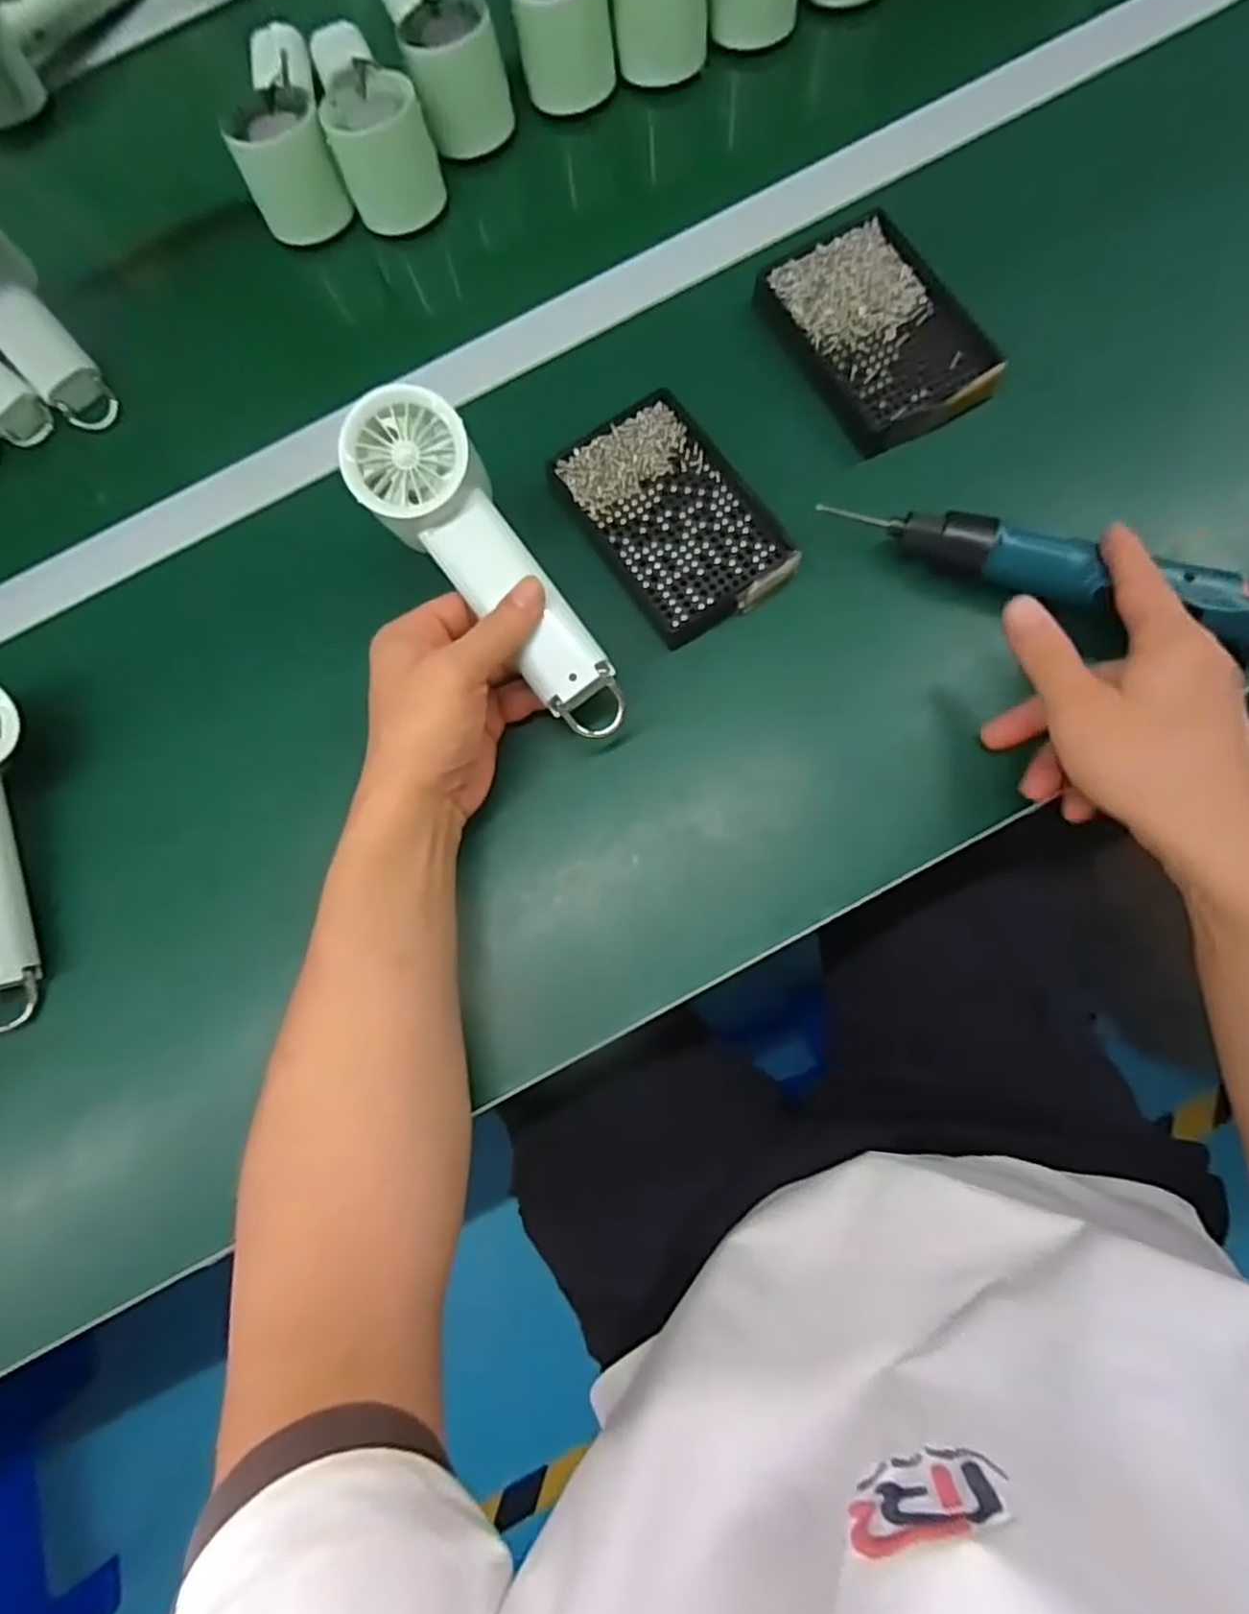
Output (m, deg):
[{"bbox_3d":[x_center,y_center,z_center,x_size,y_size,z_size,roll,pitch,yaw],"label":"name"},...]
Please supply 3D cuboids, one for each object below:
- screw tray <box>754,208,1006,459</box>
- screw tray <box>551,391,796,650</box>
[{"bbox_3d":[0.155,-0.290,0.433,0.096,0.023,0.144,-25,80,1],"label":"screw tray"},{"bbox_3d":[0.028,-0.171,0.417,0.088,0.020,0.140,-33,77,-3],"label":"screw tray"}]

